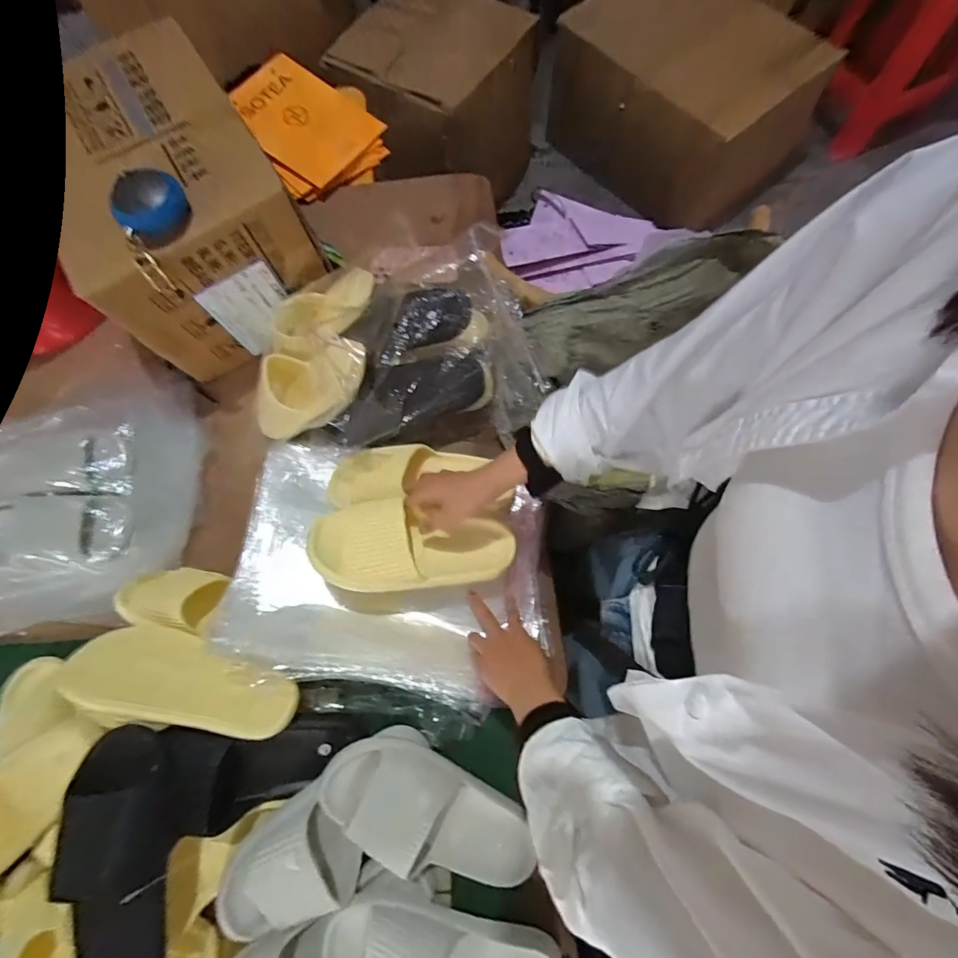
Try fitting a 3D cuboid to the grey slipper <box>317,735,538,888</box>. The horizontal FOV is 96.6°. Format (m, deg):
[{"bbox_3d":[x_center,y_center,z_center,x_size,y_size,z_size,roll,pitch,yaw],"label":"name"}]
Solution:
[{"bbox_3d":[-0.048,0.400,0.508,0.267,0.072,0.109,32,76,-11],"label":"grey slipper"}]

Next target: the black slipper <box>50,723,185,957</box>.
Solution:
[{"bbox_3d":[-0.376,0.412,0.439,0.107,0.074,0.270,-3,87,1],"label":"black slipper"}]

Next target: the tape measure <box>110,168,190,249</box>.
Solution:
[{"bbox_3d":[-0.392,-0.325,0.510,0.084,0.038,0.071,-40,76,-10],"label":"tape measure"}]

